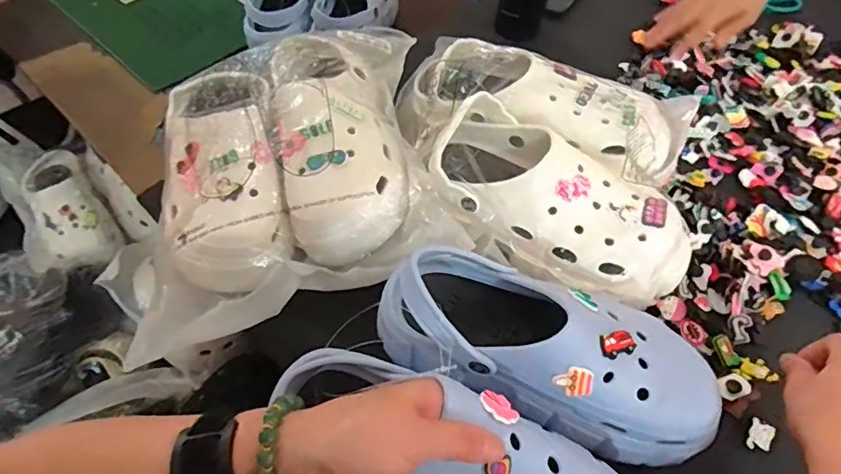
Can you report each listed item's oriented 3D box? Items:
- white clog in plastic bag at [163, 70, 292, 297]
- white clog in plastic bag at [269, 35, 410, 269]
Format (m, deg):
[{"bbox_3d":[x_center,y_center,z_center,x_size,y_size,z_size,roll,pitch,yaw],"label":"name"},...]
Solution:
[{"bbox_3d":[-0.184,-0.061,0.468,0.109,0.090,0.224,-9,57,-8],"label":"white clog in plastic bag"},{"bbox_3d":[-0.077,-0.096,0.485,0.115,0.080,0.239,-9,69,-8],"label":"white clog in plastic bag"}]

